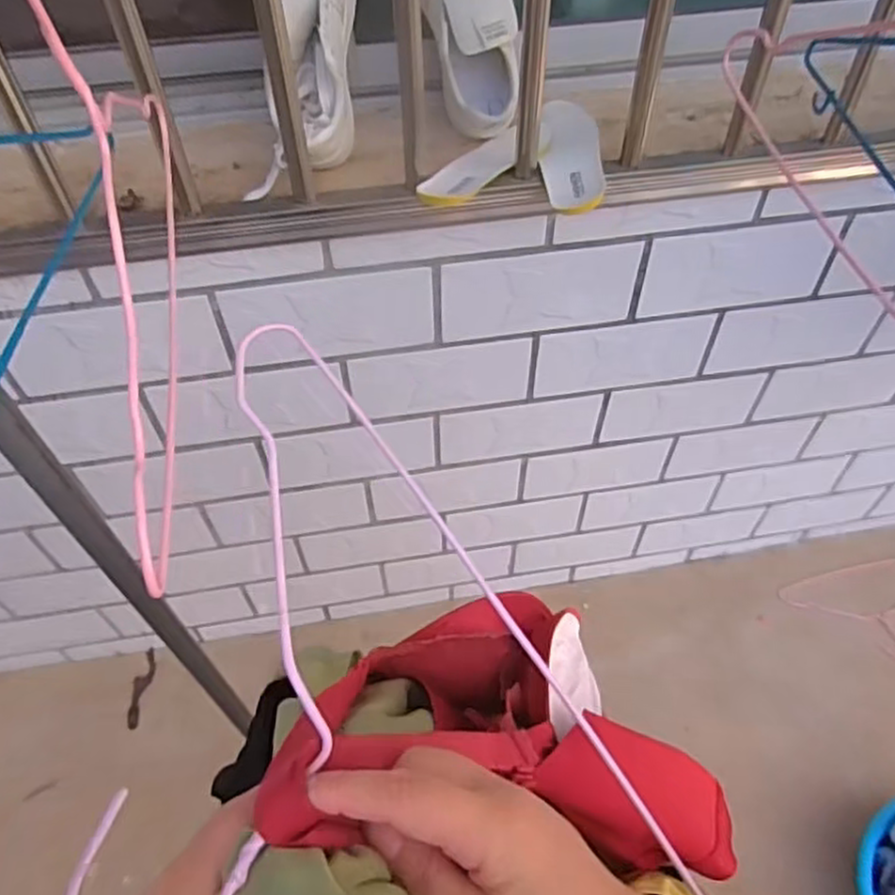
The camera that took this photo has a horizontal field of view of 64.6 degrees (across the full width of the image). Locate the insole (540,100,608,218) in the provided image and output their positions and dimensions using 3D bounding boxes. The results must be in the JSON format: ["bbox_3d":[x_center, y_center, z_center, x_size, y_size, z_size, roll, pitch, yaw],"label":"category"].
[{"bbox_3d":[0.136,-0.326,0.784,0.064,0.012,0.207,-11,51,18],"label":"insole"}]

